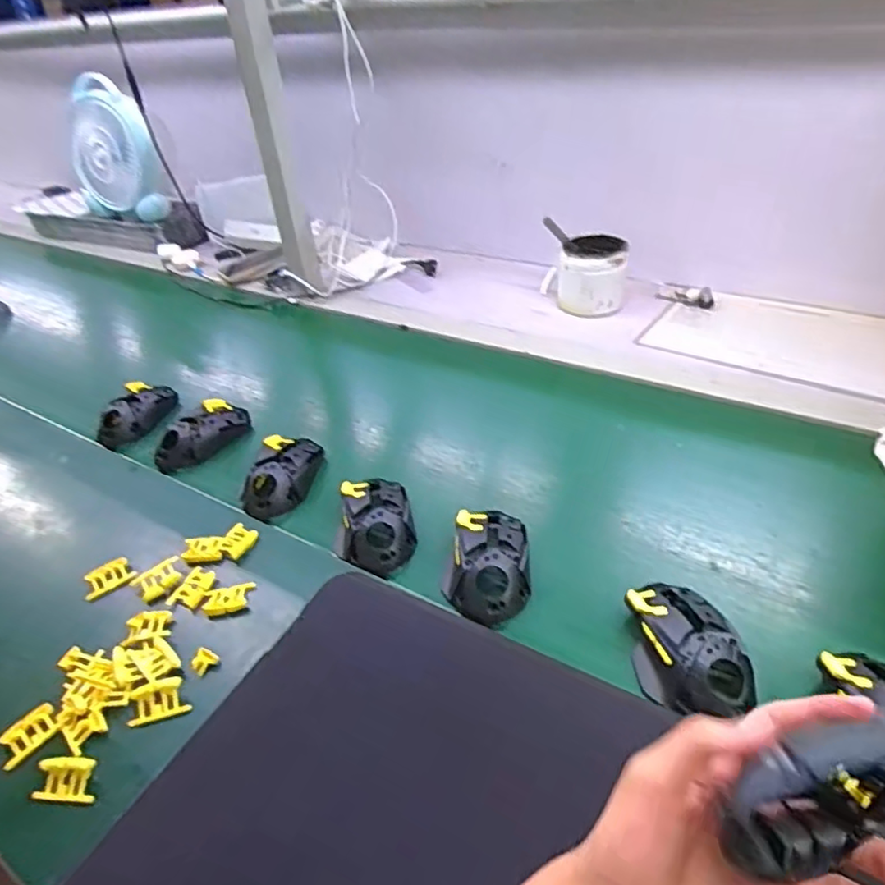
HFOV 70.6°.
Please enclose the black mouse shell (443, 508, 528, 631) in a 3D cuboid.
[{"bbox_3d":[0.039,0.100,0.538,0.068,0.036,0.109,-1,37,8],"label":"black mouse shell"}]

